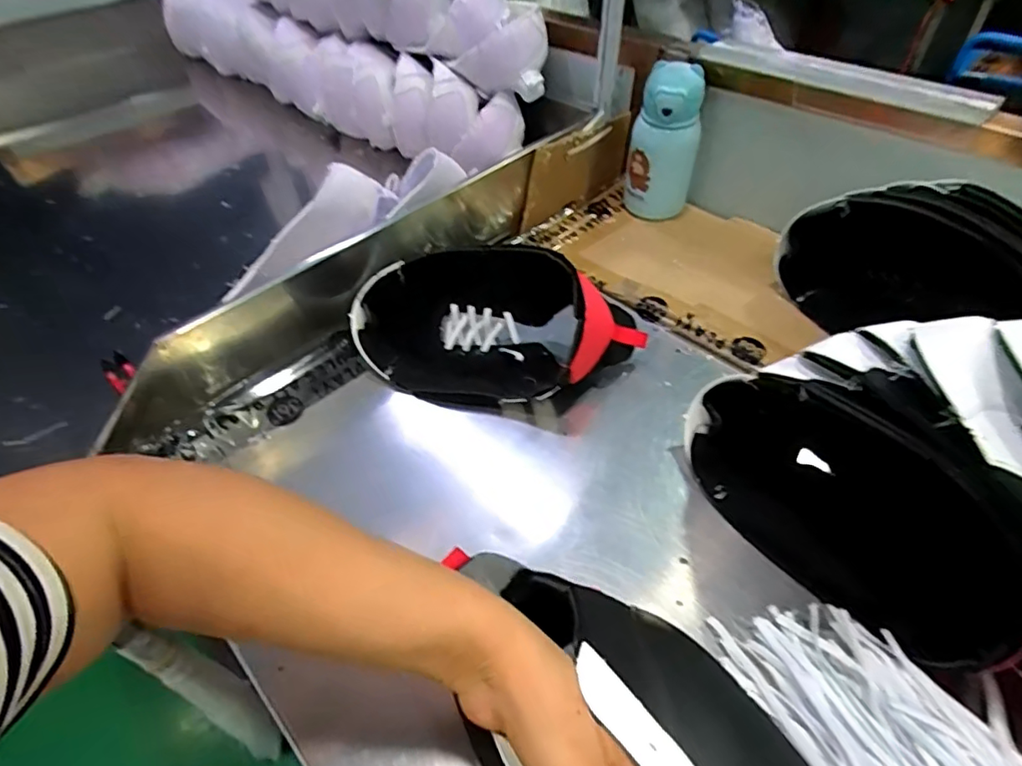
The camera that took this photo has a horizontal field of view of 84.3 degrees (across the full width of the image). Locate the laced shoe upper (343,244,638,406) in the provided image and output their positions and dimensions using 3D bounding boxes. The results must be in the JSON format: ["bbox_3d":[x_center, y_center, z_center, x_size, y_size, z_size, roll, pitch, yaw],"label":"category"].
[{"bbox_3d":[-0.025,-0.053,0.554,0.285,0.098,0.128,11,50,15],"label":"laced shoe upper"}]

